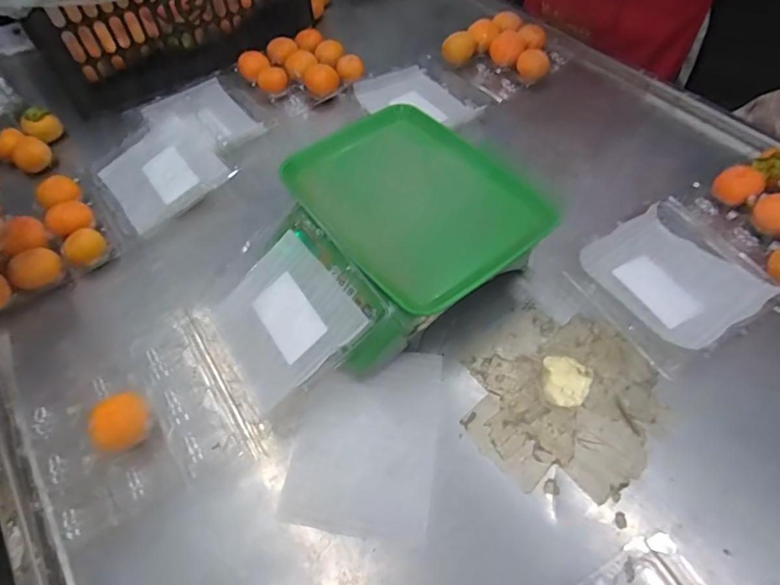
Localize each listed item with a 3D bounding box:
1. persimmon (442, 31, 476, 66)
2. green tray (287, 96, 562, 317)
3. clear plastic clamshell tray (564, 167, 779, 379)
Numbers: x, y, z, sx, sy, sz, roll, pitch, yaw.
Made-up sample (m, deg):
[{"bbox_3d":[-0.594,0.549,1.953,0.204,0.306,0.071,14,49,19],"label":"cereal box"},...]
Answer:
[{"bbox_3d":[0.130,-0.461,0.910,0.060,0.042,0.060,5,56,6],"label":"persimmon"},{"bbox_3d":[0.034,-0.118,0.587,0.238,0.027,0.297,-34,60,-18],"label":"green tray"},{"bbox_3d":[0.427,-0.056,0.624,0.389,0.040,0.195,-26,58,-14],"label":"clear plastic clamshell tray"}]

